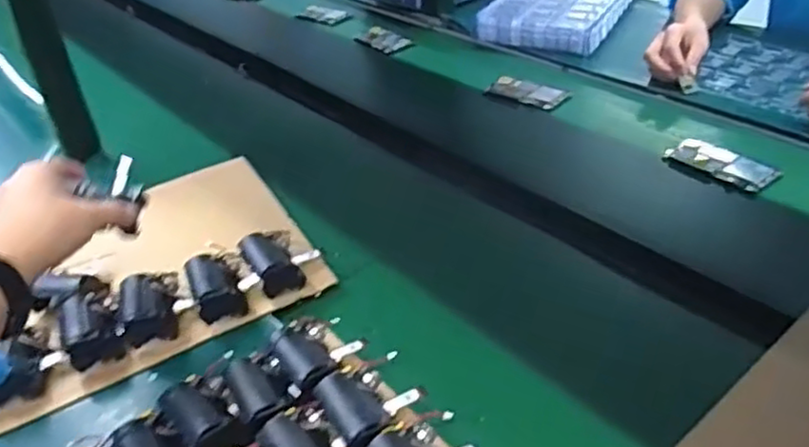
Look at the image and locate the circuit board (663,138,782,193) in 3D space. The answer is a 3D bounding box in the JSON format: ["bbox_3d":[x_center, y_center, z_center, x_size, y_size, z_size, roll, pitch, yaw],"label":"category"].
[{"bbox_3d":[0.381,-0.073,0.822,0.056,0.015,0.122,-31,43,-32],"label":"circuit board"}]

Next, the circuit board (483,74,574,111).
[{"bbox_3d":[0.185,-0.200,1.024,0.121,0.008,0.062,23,45,34],"label":"circuit board"}]

